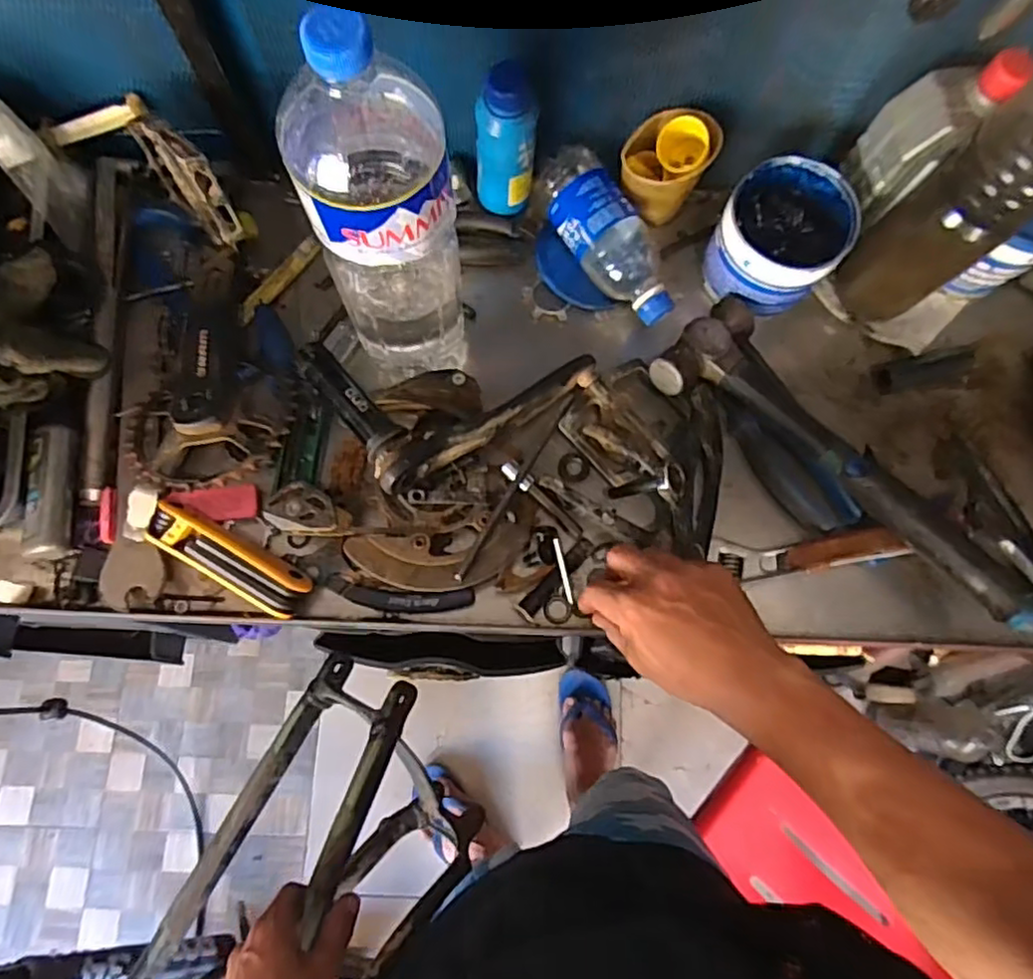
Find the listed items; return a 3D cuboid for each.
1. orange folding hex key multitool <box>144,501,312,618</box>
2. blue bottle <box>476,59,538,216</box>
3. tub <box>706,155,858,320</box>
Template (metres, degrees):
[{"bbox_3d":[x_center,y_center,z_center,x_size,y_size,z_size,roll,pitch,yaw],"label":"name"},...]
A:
[{"bbox_3d":[-0.223,0.054,0.510,0.128,0.035,0.036,29,77,6],"label":"orange folding hex key multitool"},{"bbox_3d":[-0.009,-0.278,0.534,0.047,0.138,0.039,1,76,-1],"label":"blue bottle"},{"bbox_3d":[0.221,-0.211,0.559,0.100,0.072,0.102,35,78,7],"label":"tub"}]

